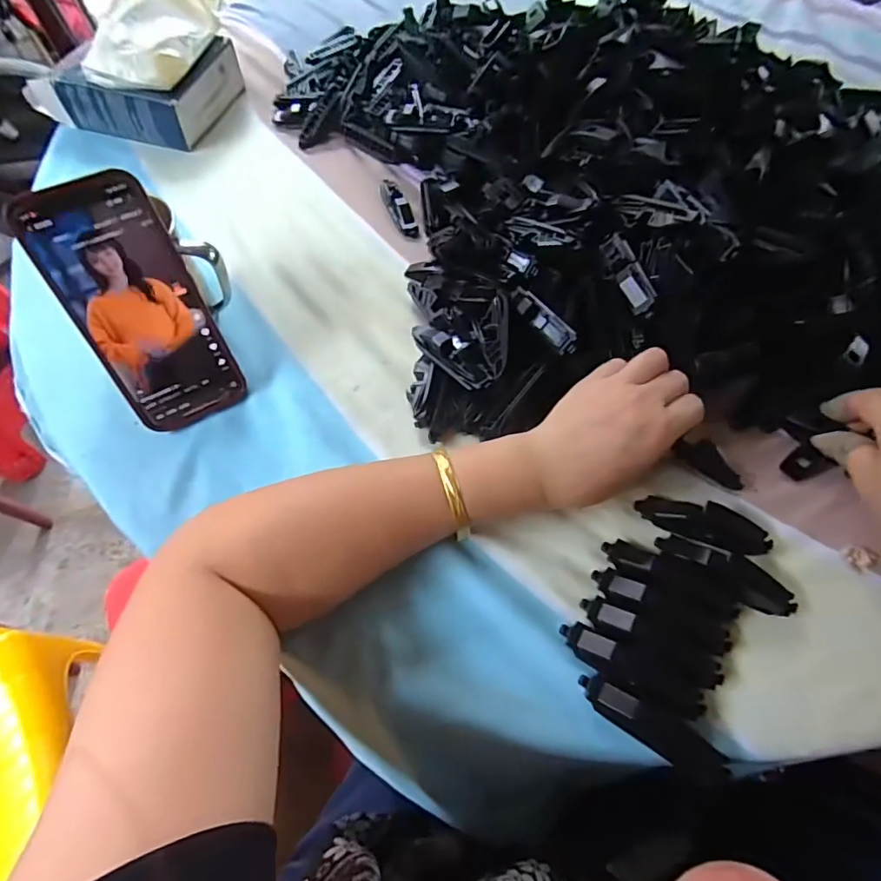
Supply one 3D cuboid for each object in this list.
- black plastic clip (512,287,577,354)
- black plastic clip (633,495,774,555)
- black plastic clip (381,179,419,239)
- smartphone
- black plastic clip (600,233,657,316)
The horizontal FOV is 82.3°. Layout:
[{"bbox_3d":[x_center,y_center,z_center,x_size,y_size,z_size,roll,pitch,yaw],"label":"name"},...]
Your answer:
[{"bbox_3d":[0.072,-0.090,0.362,0.022,0.013,0.078,-20,50,-11],"label":"black plastic clip"},{"bbox_3d":[0.168,0.053,0.320,0.080,0.017,0.022,17,62,9],"label":"black plastic clip"},{"bbox_3d":[-0.041,-0.224,0.483,0.018,0.016,0.070,-23,64,-12],"label":"black plastic clip"},{"bbox_3d":[-0.198,-0.085,0.335,0.075,0.159,0.006,-27,29,-14],"label":"smartphone"},{"bbox_3d":[0.131,-0.119,0.356,0.022,0.013,0.079,-11,62,-6],"label":"black plastic clip"}]

